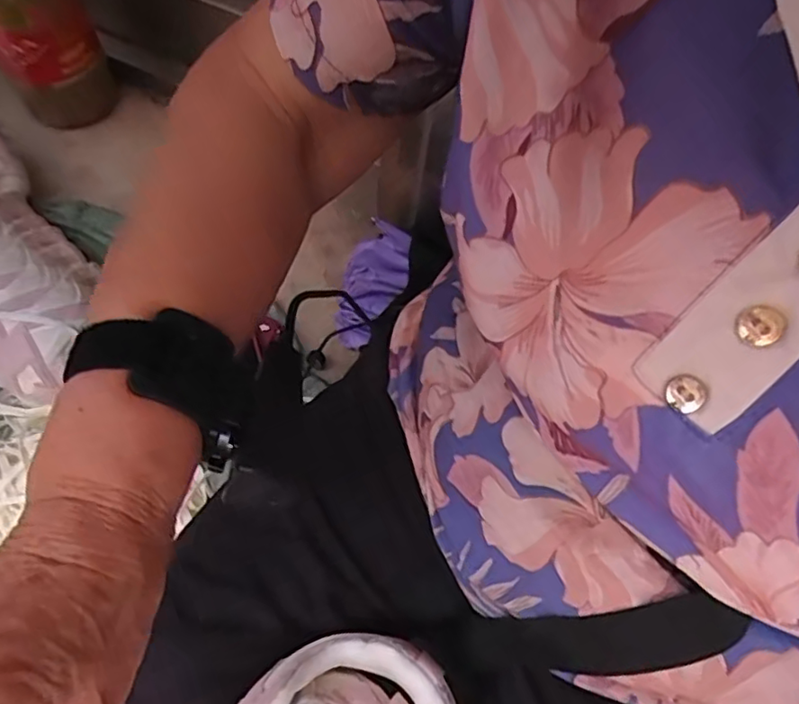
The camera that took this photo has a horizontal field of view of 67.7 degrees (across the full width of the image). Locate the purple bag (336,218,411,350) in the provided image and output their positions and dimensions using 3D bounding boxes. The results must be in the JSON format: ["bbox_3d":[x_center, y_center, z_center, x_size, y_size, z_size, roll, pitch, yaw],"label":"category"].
[{"bbox_3d":[-0.044,-0.092,0.823,0.084,0.054,0.171,26,98,11],"label":"purple bag"}]

